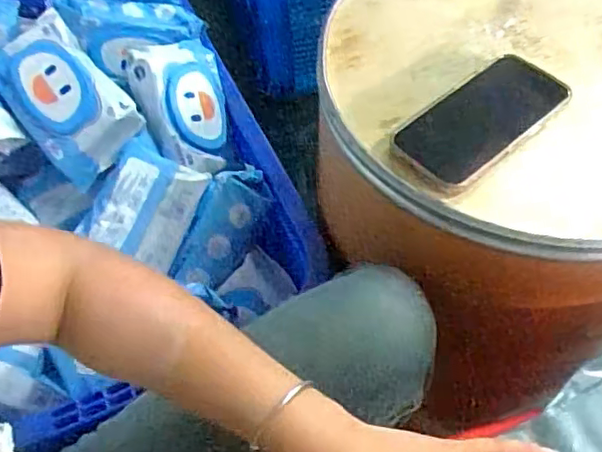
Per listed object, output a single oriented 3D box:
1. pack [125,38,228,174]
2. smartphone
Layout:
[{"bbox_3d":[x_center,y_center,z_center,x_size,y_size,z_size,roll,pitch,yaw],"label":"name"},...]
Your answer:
[{"bbox_3d":[-0.151,-0.152,0.765,0.109,0.048,0.193,-10,72,-20],"label":"pack"},{"bbox_3d":[0.147,-0.090,0.504,0.152,0.008,0.079,-36,59,-20],"label":"smartphone"}]

